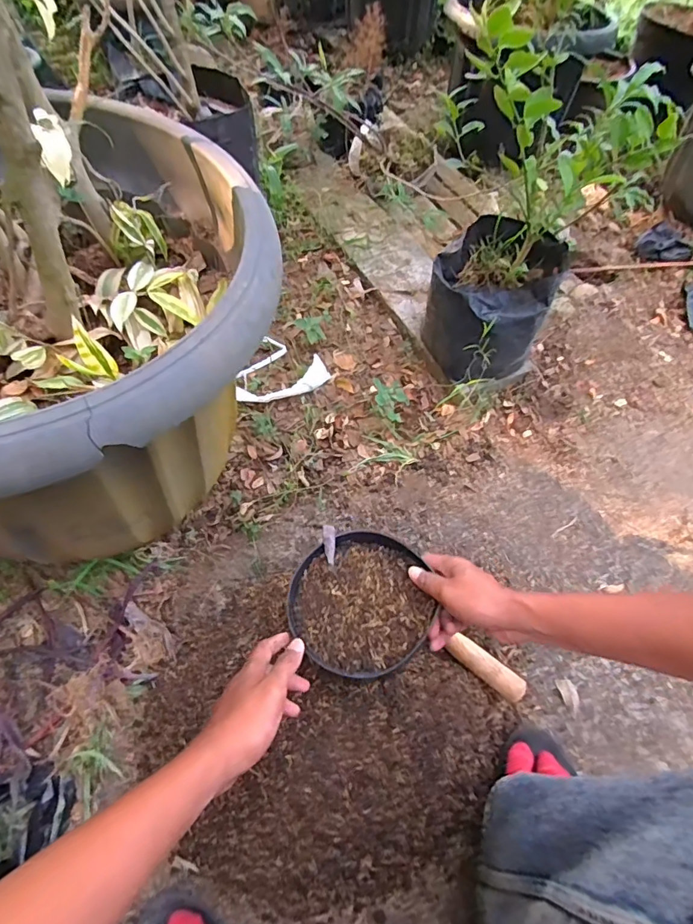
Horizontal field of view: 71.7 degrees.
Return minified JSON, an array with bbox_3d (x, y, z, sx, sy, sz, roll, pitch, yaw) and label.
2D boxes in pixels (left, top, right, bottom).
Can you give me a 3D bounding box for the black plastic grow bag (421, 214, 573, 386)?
[{"bbox_3d":[0.268,-0.300,0.925,0.215,0.213,0.260,21,56,11],"label":"black plastic grow bag"}]

